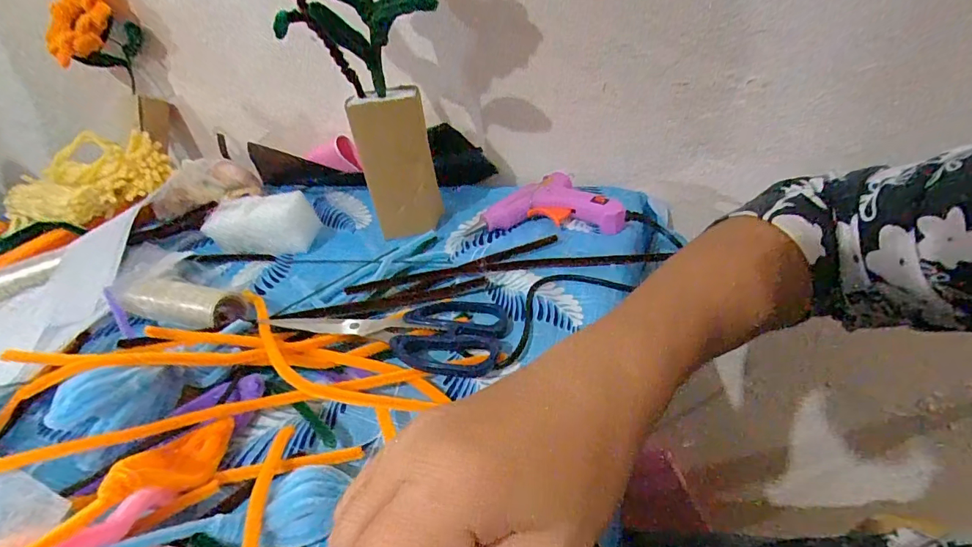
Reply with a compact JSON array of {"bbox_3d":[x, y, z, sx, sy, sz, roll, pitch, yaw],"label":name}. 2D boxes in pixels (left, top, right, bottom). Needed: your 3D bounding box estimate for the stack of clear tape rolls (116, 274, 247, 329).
[{"bbox_3d":[-0.265,0.028,0.395,0.131,0.032,0.034,5,38,21],"label":"stack of clear tape rolls"}]

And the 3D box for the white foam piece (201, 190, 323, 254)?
[{"bbox_3d":[-0.234,-0.052,0.480,0.115,0.048,0.042,0,36,10],"label":"white foam piece"}]

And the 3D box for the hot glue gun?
[{"bbox_3d":[0.057,-0.068,0.441,0.139,0.024,0.071,-2,37,7],"label":"hot glue gun"}]

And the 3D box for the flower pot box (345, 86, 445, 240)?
[{"bbox_3d":[-0.087,-0.109,0.451,0.066,0.129,0.039,-13,37,-8],"label":"flower pot box"}]

